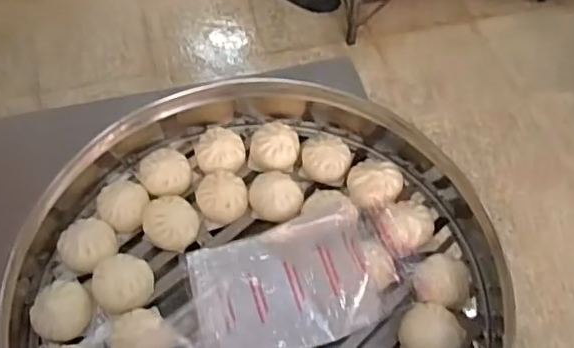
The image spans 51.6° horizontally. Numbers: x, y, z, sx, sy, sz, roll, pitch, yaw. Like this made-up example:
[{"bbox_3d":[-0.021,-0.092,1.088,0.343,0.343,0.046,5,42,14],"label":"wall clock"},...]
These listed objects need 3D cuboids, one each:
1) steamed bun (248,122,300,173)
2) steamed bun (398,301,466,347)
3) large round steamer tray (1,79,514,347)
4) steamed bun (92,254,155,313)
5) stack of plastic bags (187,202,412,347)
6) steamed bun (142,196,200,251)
[{"bbox_3d":[-0.018,-0.035,0.816,0.070,0.037,0.072,-1,57,-2],"label":"steamed bun"},{"bbox_3d":[0.160,0.180,0.663,0.070,0.043,0.066,31,62,18],"label":"steamed bun"},{"bbox_3d":[-0.042,0.095,0.700,0.536,0.107,0.576,0,57,-1],"label":"large round steamer tray"},{"bbox_3d":[-0.194,0.134,0.709,0.068,0.045,0.068,0,57,-1],"label":"steamed bun"},{"bbox_3d":[0.017,0.122,0.701,0.251,0.054,0.156,-13,58,-9],"label":"stack of plastic bags"},{"bbox_3d":[-0.147,0.064,0.754,0.068,0.043,0.067,0,57,-1],"label":"steamed bun"}]

